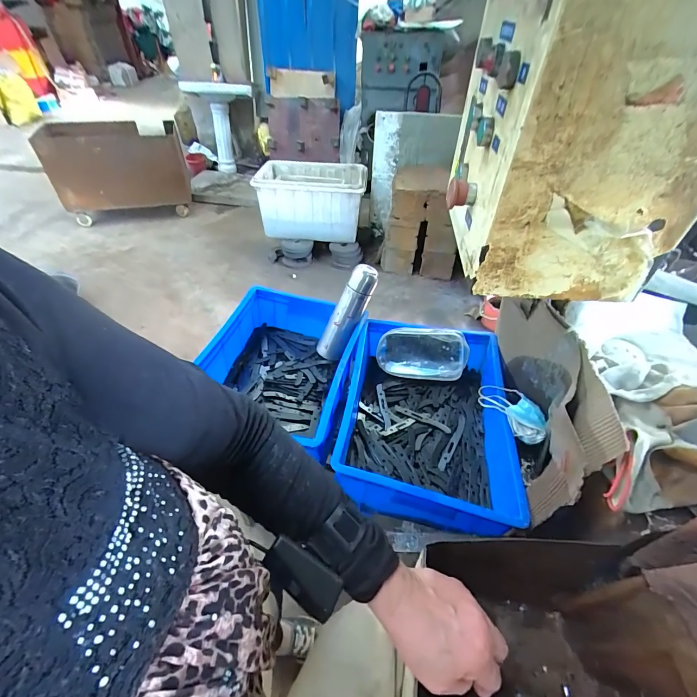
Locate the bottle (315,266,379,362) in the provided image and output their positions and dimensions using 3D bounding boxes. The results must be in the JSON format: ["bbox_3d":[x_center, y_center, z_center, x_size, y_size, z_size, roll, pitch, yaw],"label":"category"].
[{"bbox_3d":[-0.004,-0.076,0.794,0.058,0.242,0.059,0,38,-43],"label":"bottle"}]

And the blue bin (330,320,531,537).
[{"bbox_3d":[0.155,0.129,0.681,0.313,0.122,0.395,11,46,8],"label":"blue bin"}]

